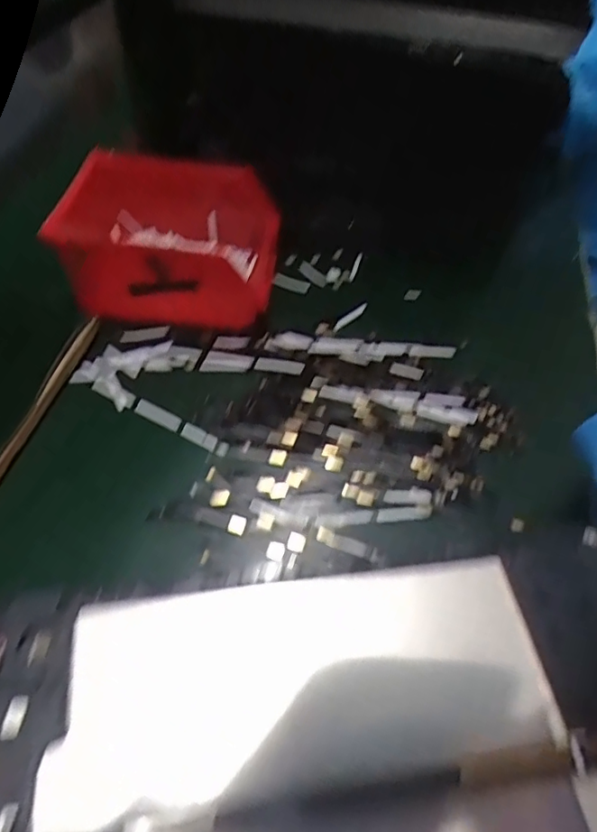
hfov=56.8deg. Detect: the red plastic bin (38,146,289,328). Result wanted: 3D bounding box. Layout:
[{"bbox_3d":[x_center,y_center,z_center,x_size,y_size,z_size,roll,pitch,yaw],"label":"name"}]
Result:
[{"bbox_3d":[-0.090,-0.124,0.396,0.145,0.068,0.106,7,51,3],"label":"red plastic bin"}]

